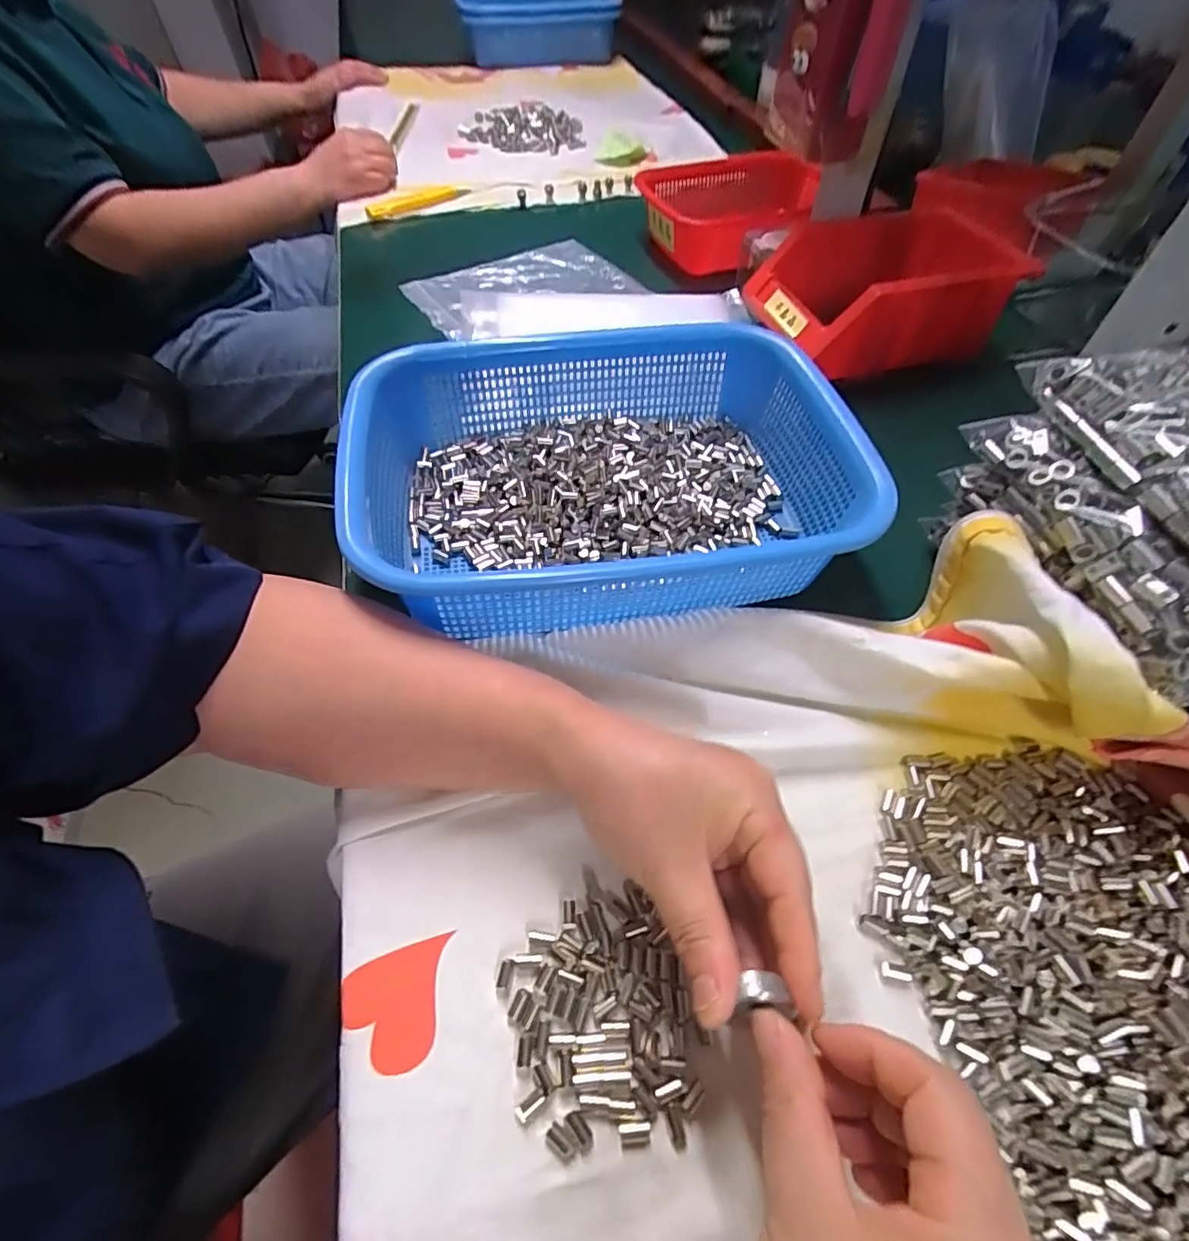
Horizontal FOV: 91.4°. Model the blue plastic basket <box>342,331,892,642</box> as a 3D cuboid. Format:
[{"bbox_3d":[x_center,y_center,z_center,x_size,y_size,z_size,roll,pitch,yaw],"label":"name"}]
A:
[{"bbox_3d":[0.007,-0.090,0.352,0.278,0.073,0.207,-8,56,-6],"label":"blue plastic basket"}]

